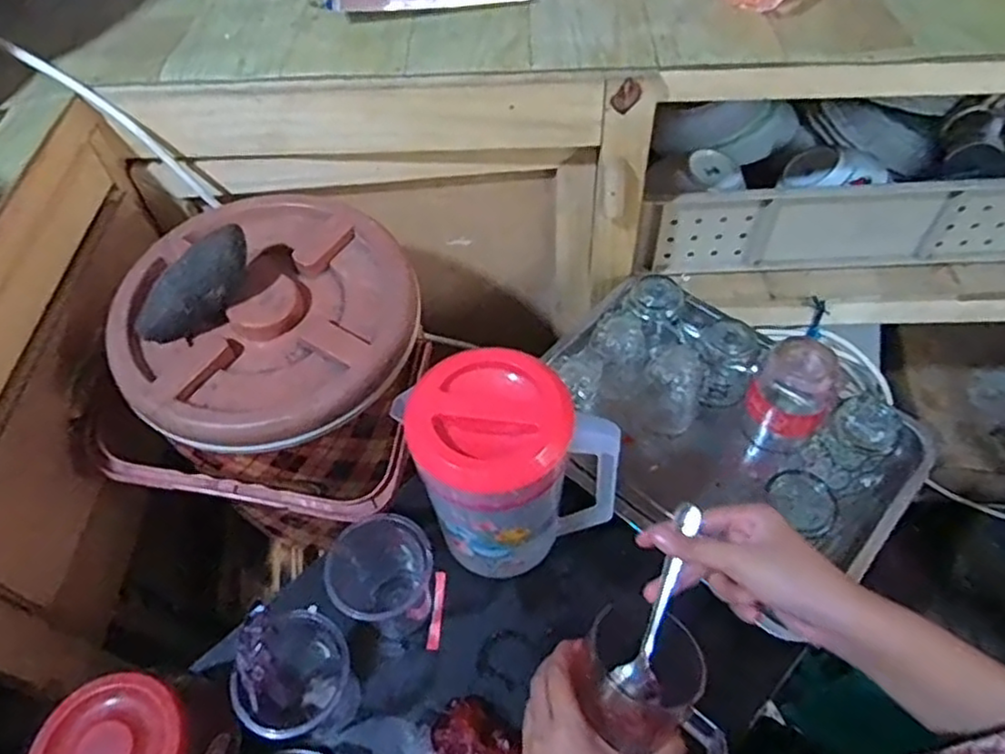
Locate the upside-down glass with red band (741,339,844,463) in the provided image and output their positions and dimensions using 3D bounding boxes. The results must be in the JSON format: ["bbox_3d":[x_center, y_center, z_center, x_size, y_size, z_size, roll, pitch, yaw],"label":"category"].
[{"bbox_3d":[0.294,0.031,0.699,0.076,0.110,0.098,10,57,8],"label":"upside-down glass with red band"}]

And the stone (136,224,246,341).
[{"bbox_3d":[-0.268,-0.081,0.589,0.040,0.054,0.125,36,84,23],"label":"stone"}]

